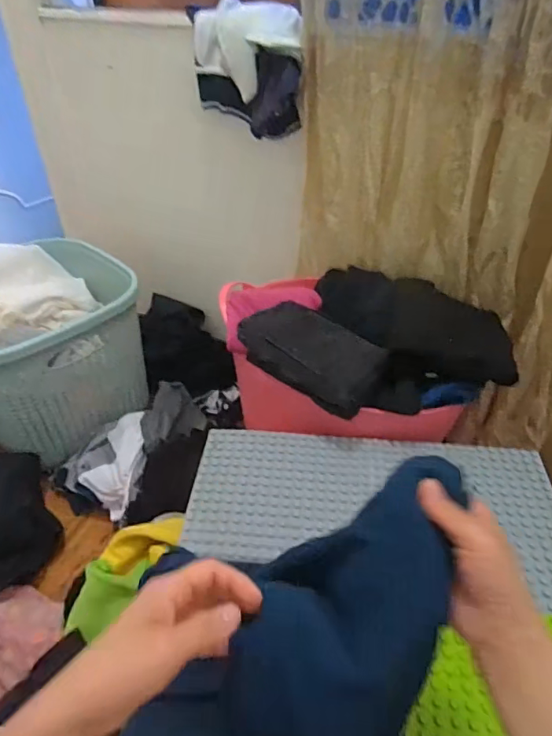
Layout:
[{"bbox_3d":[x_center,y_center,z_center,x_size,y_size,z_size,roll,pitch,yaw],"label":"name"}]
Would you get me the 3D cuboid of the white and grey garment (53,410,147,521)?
[{"bbox_3d":[-0.368,0.215,1.051,0.203,0.115,0.220,-9,41,-10],"label":"white and grey garment"}]

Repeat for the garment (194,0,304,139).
[{"bbox_3d":[-0.052,-0.532,0.897,0.229,0.199,0.053,26,35,19],"label":"garment"}]

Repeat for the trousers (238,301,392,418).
[{"bbox_3d":[0.056,-0.023,0.794,0.218,0.076,0.127,32,50,33],"label":"trousers"}]

